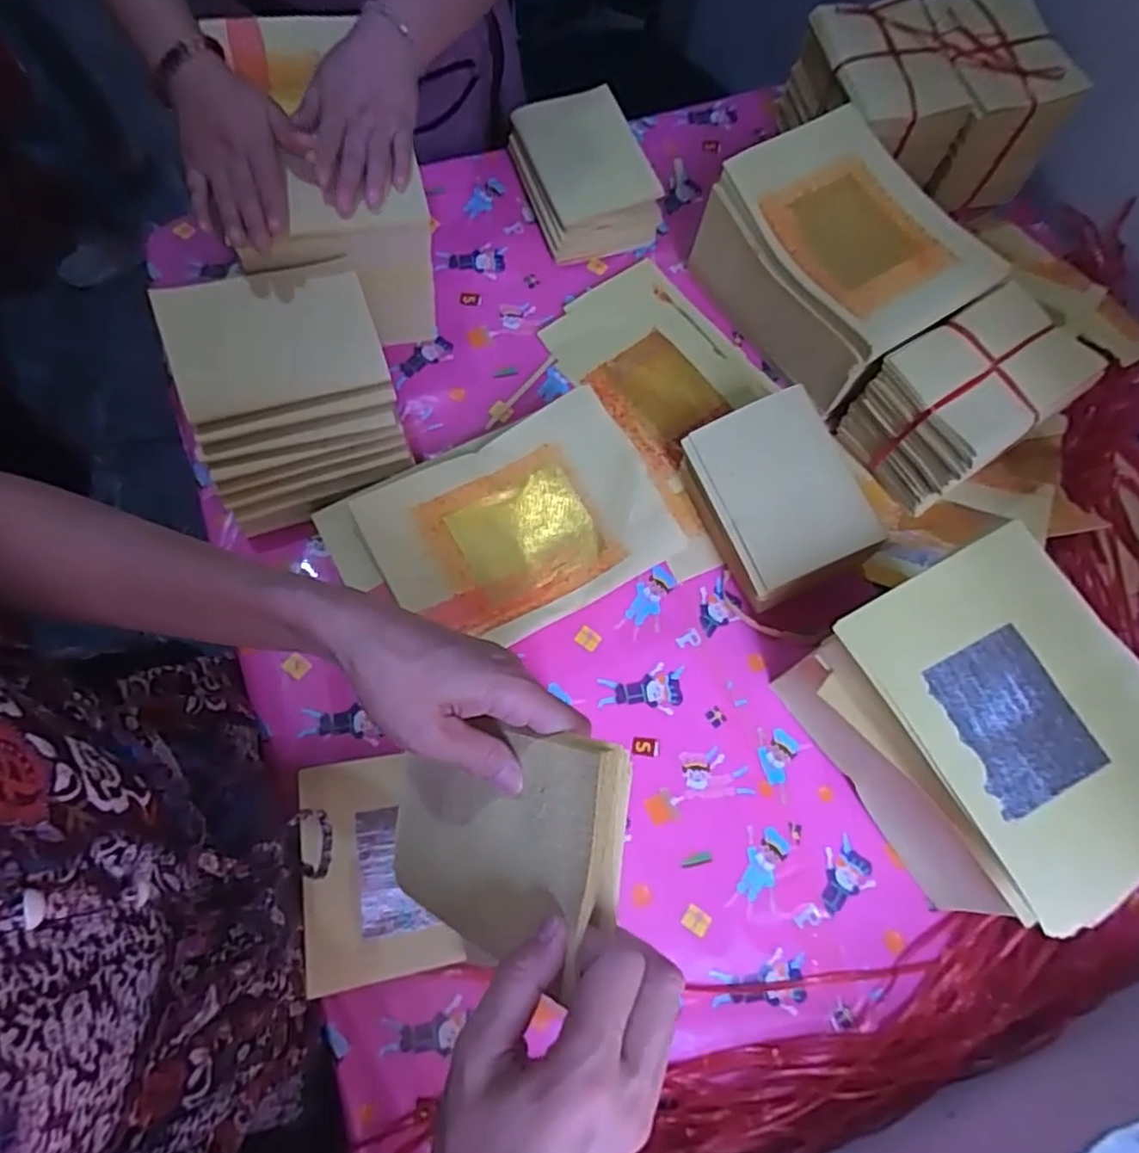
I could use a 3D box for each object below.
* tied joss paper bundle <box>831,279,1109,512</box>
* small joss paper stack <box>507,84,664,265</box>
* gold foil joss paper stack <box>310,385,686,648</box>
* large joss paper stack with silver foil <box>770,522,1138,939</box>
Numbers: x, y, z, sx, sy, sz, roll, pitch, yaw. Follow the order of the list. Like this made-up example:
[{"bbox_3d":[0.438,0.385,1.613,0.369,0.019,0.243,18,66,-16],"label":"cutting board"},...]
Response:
[{"bbox_3d":[0.378,-0.168,0.667,0.167,0.123,0.120,-32,77,-10],"label":"tied joss paper bundle"},{"bbox_3d":[0.015,-0.448,0.771,0.124,0.068,0.169,-20,75,-8],"label":"small joss paper stack"},{"bbox_3d":[-0.056,-0.037,0.568,0.253,0.021,0.166,-26,76,-9],"label":"gold foil joss paper stack"},{"bbox_3d":[0.316,0.115,0.547,0.167,0.175,0.233,-33,77,-11],"label":"large joss paper stack with silver foil"}]

